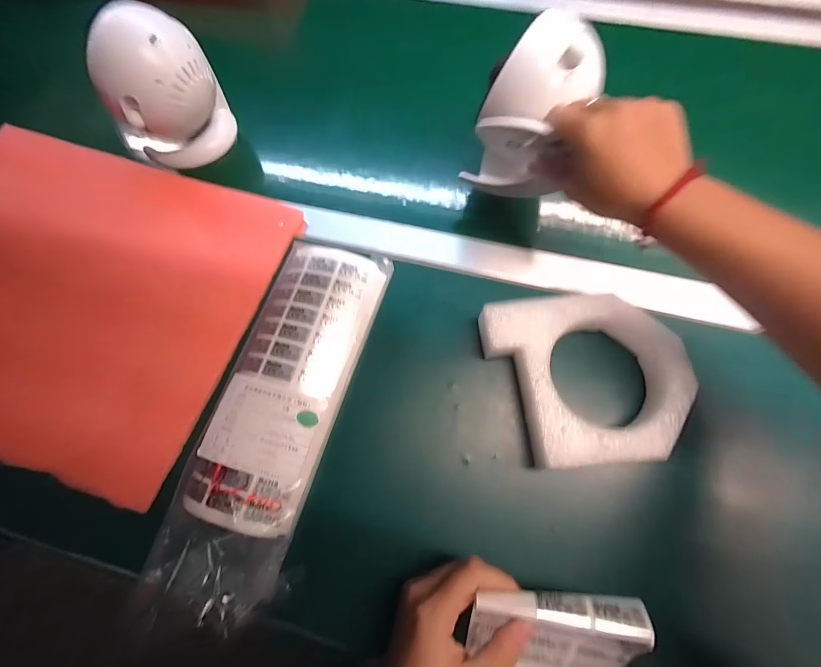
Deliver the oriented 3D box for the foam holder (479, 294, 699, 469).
[{"bbox_3d":[0.154,0.037,0.319,0.165,0.031,0.145,-5,71,0],"label":"foam holder"}]

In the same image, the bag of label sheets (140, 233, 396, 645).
[{"bbox_3d":[-0.122,0.065,0.333,0.111,0.035,0.334,14,70,8],"label":"bag of label sheets"}]

